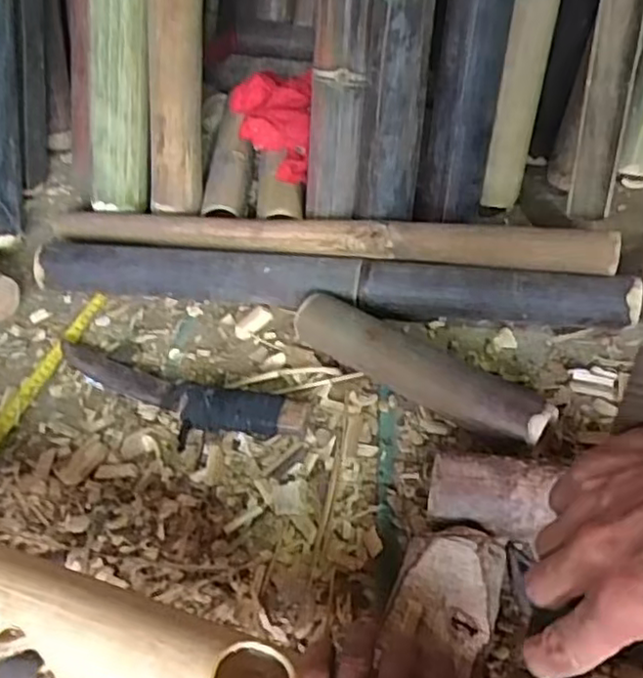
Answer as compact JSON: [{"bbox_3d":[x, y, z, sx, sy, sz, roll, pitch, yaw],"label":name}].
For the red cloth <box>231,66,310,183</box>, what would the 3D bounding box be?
[{"bbox_3d":[-0.063,-0.277,0.866,0.100,0.066,0.173,-8,47,-2],"label":"red cloth"}]

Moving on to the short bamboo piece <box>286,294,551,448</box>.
[{"bbox_3d":[0.090,0.029,0.650,0.264,0.055,0.054,27,54,27],"label":"short bamboo piece"}]

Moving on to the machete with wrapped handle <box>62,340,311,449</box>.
[{"bbox_3d":[-0.151,0.054,0.676,0.288,0.035,0.074,13,49,17],"label":"machete with wrapped handle"}]

